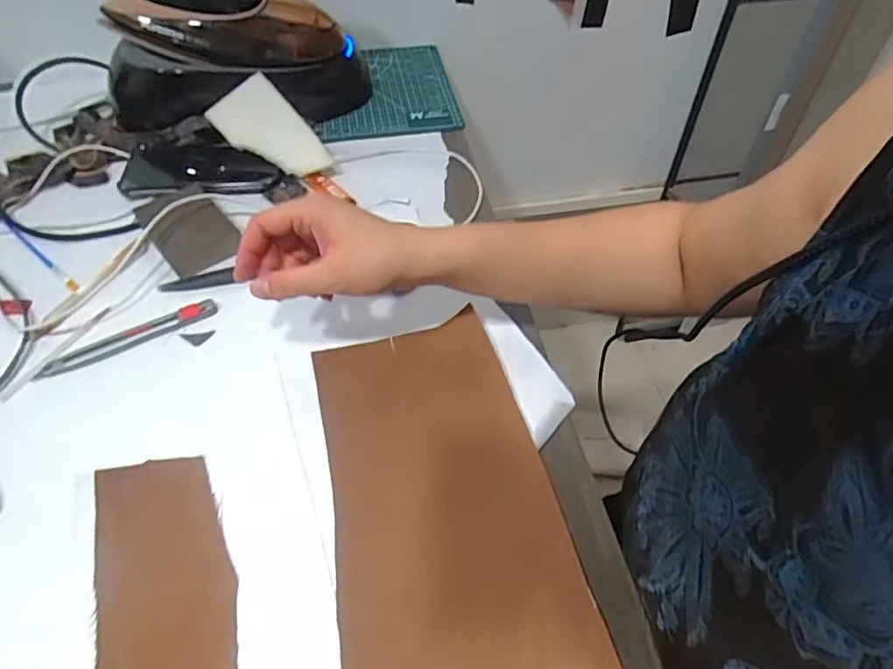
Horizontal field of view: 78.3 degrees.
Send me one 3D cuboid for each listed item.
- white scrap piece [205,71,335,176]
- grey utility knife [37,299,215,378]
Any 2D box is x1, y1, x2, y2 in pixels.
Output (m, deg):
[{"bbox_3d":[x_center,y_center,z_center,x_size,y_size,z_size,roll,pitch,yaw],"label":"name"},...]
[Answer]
[{"bbox_3d":[-0.203,-0.230,0.632,0.079,0.013,0.136,-41,88,-11],"label":"white scrap piece"},{"bbox_3d":[-0.281,0.001,0.486,0.150,0.009,0.025,-25,56,-19],"label":"grey utility knife"}]

